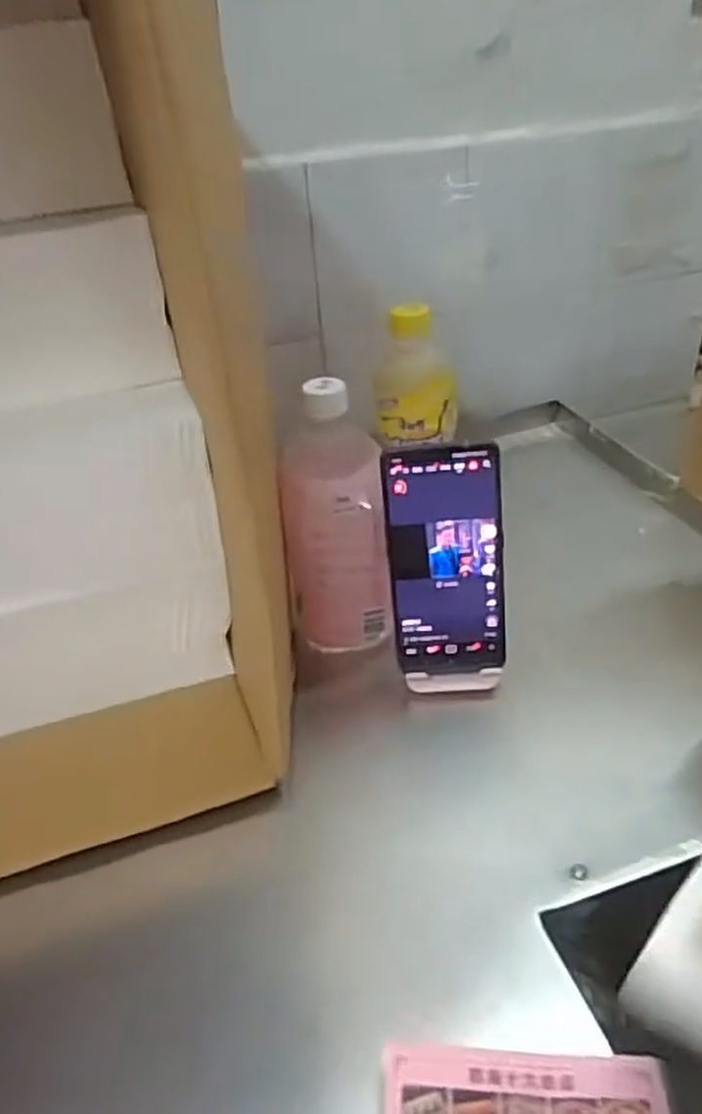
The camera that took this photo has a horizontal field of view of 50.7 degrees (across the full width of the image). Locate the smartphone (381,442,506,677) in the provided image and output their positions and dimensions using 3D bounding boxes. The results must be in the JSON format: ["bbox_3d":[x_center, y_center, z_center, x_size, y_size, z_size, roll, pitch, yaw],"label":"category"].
[{"bbox_3d":[0.065,0.006,0.500,0.075,0.163,0.004,-3,20,6],"label":"smartphone"}]

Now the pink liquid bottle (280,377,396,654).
[{"bbox_3d":[-0.011,-0.021,0.533,0.073,0.190,0.064,-10,35,-5],"label":"pink liquid bottle"}]

